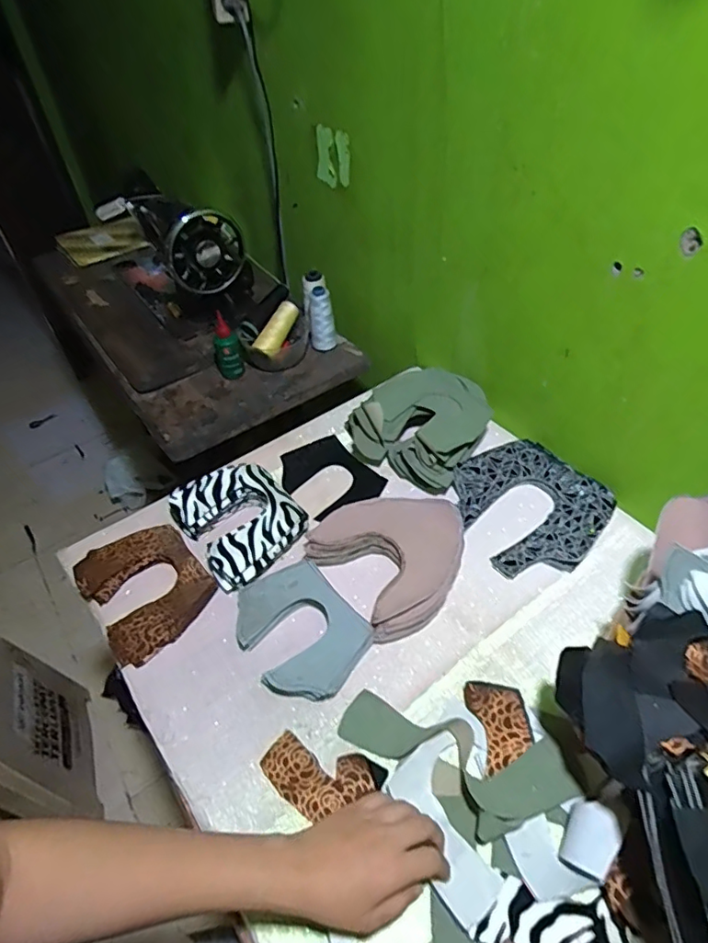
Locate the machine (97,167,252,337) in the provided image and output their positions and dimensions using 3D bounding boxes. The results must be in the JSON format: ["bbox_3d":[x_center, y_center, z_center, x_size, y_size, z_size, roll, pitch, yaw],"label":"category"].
[{"bbox_3d":[-0.351,-0.423,1.044,0.153,0.219,0.352,-31,53,-23],"label":"machine"}]

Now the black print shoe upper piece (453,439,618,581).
[{"bbox_3d":[0.228,0.044,0.711,0.176,0.030,0.184,-4,47,4],"label":"black print shoe upper piece"}]

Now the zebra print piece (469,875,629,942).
[{"bbox_3d":[0.152,0.354,0.427,0.112,0.013,0.046,3,48,5],"label":"zebra print piece"}]

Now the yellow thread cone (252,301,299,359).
[{"bbox_3d":[-0.131,-0.250,0.948,0.034,0.041,0.117,17,64,21],"label":"yellow thread cone"}]

